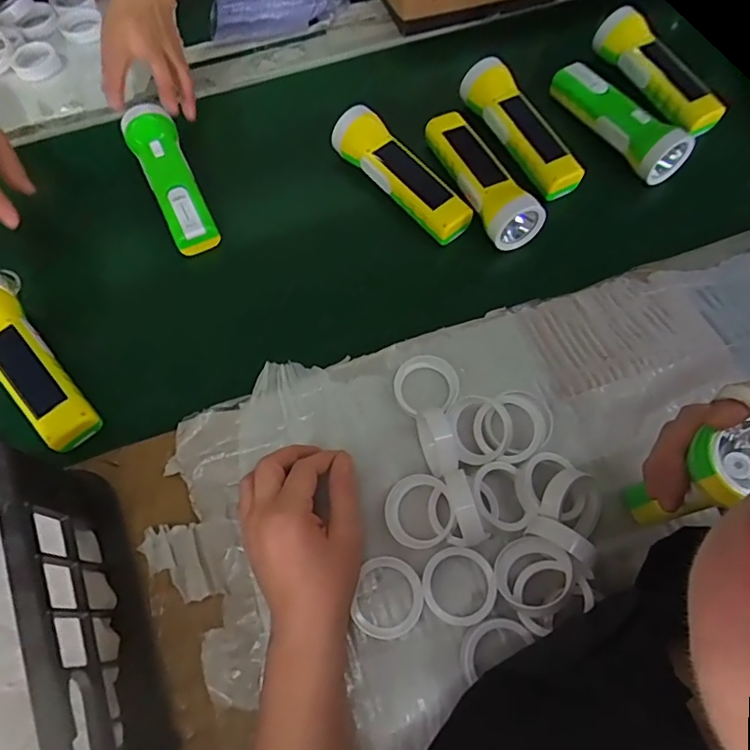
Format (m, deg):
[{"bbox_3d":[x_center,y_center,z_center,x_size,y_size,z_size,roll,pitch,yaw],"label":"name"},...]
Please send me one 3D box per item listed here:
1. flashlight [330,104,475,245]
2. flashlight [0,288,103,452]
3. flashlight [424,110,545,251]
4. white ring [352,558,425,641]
[{"bbox_3d":[0.024,-0.210,0.548,0.041,0.049,0.188,-40,72,-16],"label":"flashlight"},{"bbox_3d":[-0.305,-0.011,0.457,0.048,0.040,0.169,-42,73,-16],"label":"flashlight"},{"bbox_3d":[0.105,-0.207,0.533,0.043,0.048,0.170,-24,68,-10],"label":"flashlight"},{"bbox_3d":[0.010,0.162,0.383,0.048,0.010,0.054,10,67,5],"label":"white ring"}]

